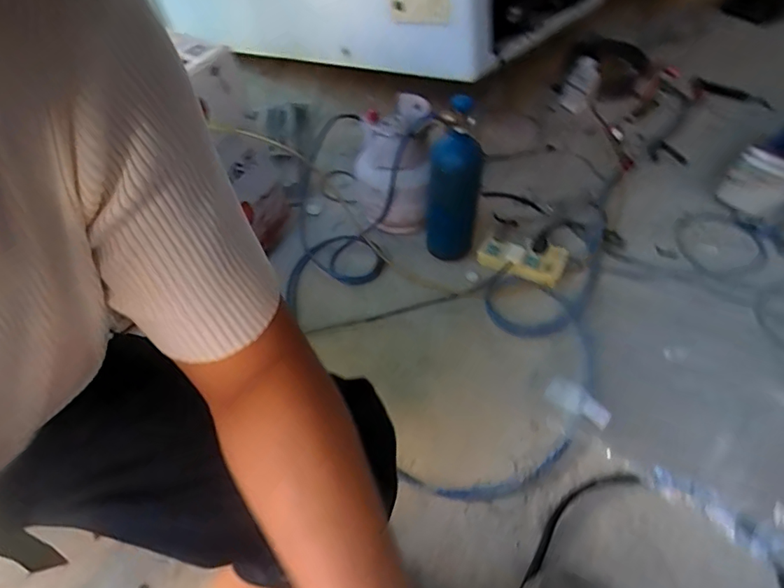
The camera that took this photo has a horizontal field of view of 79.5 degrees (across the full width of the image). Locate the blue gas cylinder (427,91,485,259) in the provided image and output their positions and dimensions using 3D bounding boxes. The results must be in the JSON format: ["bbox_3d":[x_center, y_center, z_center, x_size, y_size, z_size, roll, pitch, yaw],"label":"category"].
[{"bbox_3d":[0.127,-0.210,0.971,0.107,0.355,0.091,3,50,6],"label":"blue gas cylinder"}]

